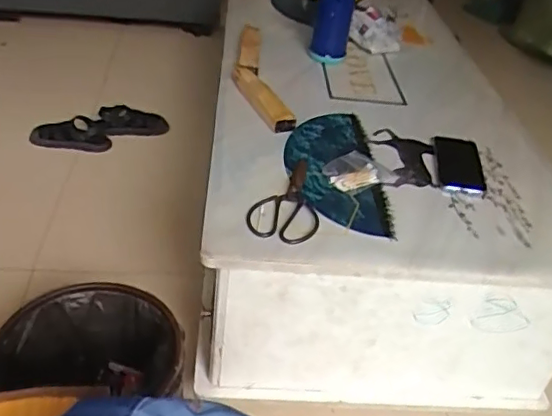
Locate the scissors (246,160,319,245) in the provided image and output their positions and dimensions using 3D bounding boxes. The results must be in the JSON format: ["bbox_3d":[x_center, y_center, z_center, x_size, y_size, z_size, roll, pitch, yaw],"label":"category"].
[{"bbox_3d":[0.011,-0.020,0.845,0.099,0.018,0.201,6,38,-3],"label":"scissors"}]

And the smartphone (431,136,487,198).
[{"bbox_3d":[0.317,-0.073,0.984,0.084,0.014,0.179,9,38,2],"label":"smartphone"}]

